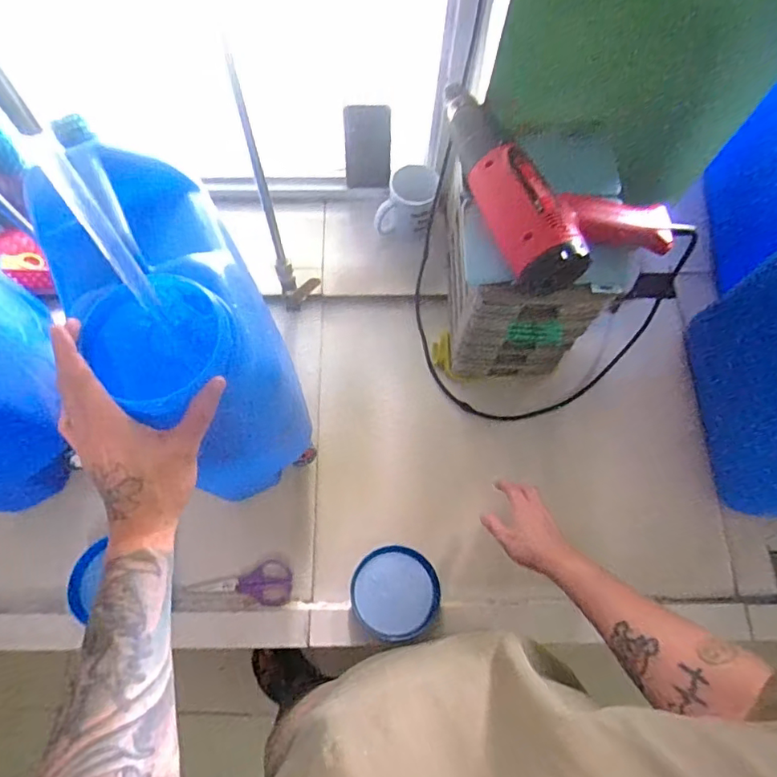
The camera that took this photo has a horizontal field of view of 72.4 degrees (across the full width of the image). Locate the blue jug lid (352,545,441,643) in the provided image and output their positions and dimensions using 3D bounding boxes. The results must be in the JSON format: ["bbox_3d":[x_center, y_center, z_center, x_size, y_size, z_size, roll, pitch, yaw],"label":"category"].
[{"bbox_3d":[0.010,0.282,0.737,0.115,0.044,0.115,0,72,-1],"label":"blue jug lid"}]

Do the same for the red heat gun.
[{"bbox_3d":[0.181,-0.249,0.584,0.186,0.070,0.254,-18,73,-7],"label":"red heat gun"}]

